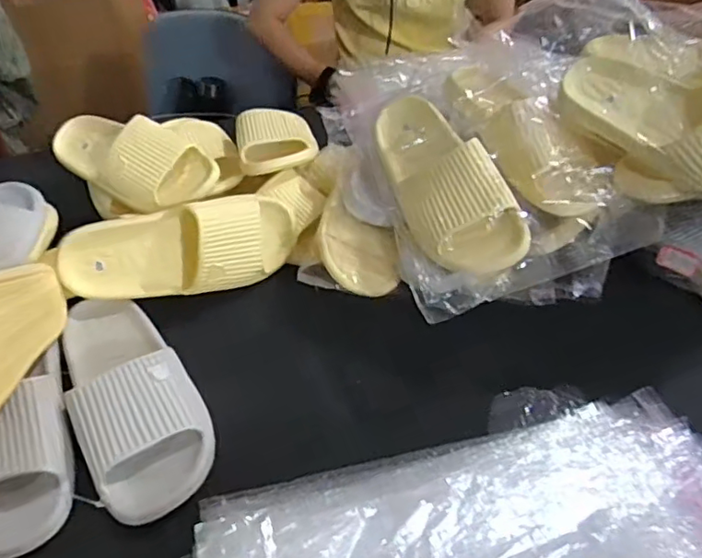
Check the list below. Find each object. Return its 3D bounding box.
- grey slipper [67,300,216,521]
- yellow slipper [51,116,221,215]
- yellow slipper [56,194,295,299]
[{"bbox_3d":[-0.215,0.106,0.556,0.109,0.059,0.246,-23,49,-20],"label":"grey slipper"},{"bbox_3d":[-0.284,-0.161,0.736,0.231,0.071,0.099,26,51,24],"label":"yellow slipper"},{"bbox_3d":[-0.189,-0.035,0.644,0.257,0.104,0.078,-13,14,-17],"label":"yellow slipper"}]

